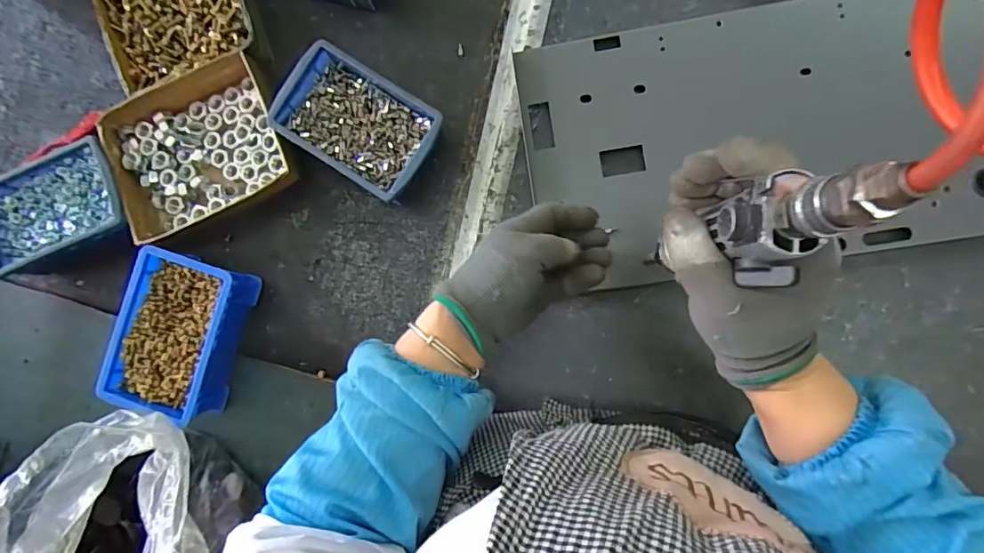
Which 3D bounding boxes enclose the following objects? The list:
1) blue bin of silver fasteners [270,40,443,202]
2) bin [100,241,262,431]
[{"bbox_3d":[-0.123,-0.141,0.475,0.149,0.047,0.095,33,88,7],"label":"blue bin of silver fasteners"},{"bbox_3d":[-0.291,0.055,0.468,0.097,0.049,0.145,15,86,6],"label":"bin"}]

